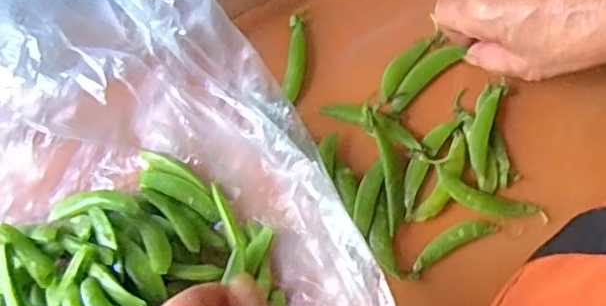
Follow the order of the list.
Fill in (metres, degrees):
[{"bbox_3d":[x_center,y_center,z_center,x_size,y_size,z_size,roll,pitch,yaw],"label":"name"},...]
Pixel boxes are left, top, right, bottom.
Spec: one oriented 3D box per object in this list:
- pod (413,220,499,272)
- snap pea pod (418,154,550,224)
[{"bbox_3d":[0.091,0.053,0.391,0.056,0.006,0.014,-26,78,-7],"label":"pod"},{"bbox_3d":[0.110,0.025,0.392,0.085,0.010,0.022,27,77,6],"label":"snap pea pod"}]

